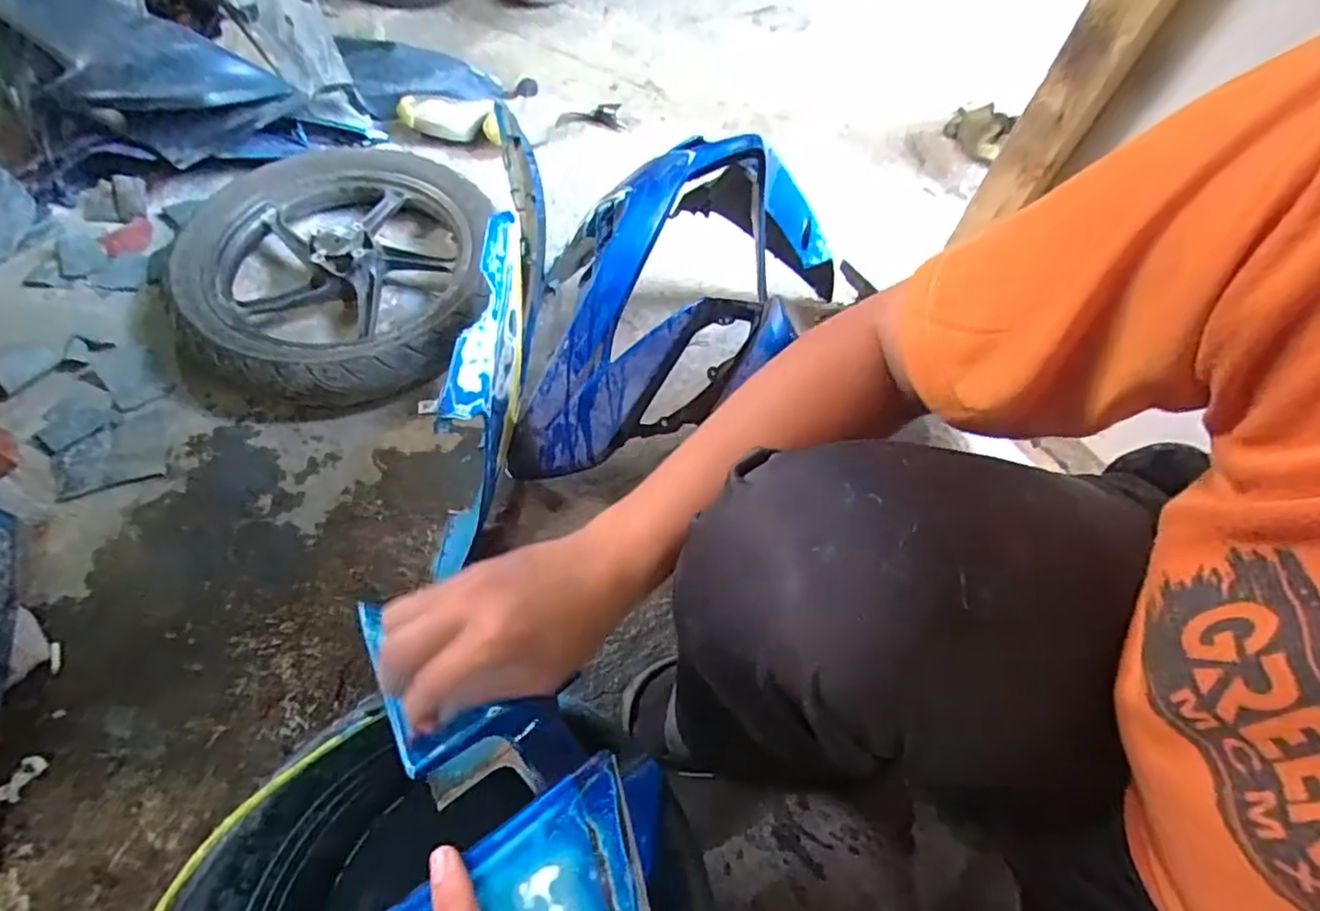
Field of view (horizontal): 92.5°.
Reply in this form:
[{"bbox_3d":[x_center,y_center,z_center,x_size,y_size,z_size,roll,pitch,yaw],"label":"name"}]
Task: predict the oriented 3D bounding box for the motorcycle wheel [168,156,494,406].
[{"bbox_3d":[-0.484,-0.276,0.954,0.430,0.093,0.448,2,57,-3],"label":"motorcycle wheel"}]

